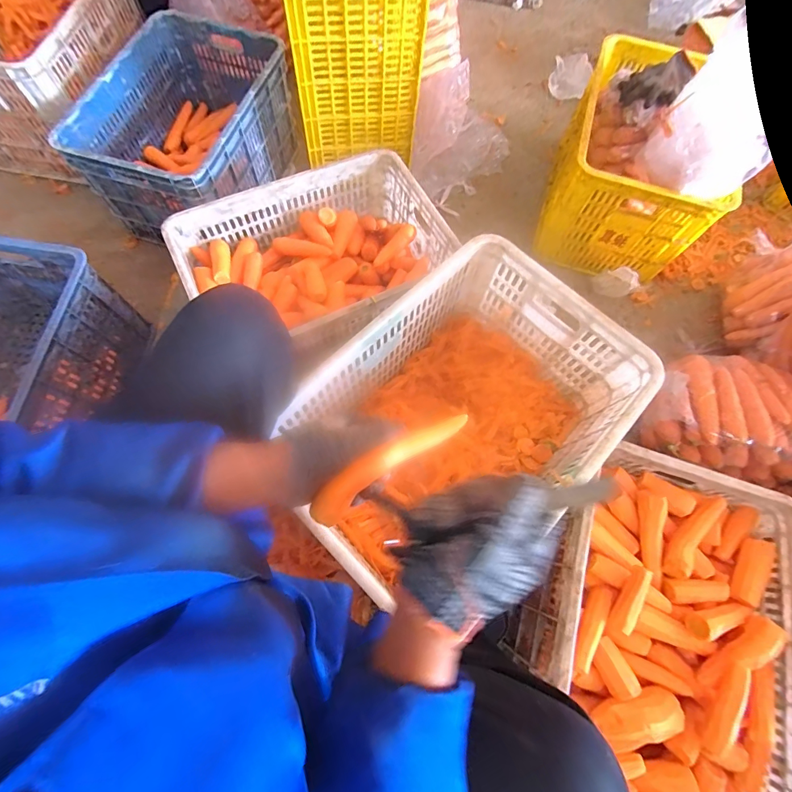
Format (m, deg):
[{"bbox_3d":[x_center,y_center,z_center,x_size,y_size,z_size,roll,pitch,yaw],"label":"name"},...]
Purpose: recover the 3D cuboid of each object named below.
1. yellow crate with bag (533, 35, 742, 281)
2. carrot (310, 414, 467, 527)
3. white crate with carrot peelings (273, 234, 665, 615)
[{"bbox_3d":[0.651,-0.655,1.048,0.351,0.337,0.537,19,71,4],"label":"yellow crate with bag"},{"bbox_3d":[-0.002,0.065,0.378,0.178,0.024,0.030,-31,75,-16],"label":"carrot"},{"bbox_3d":[0.116,0.052,0.748,0.427,0.263,0.597,42,74,11],"label":"white crate with carrot peelings"}]

